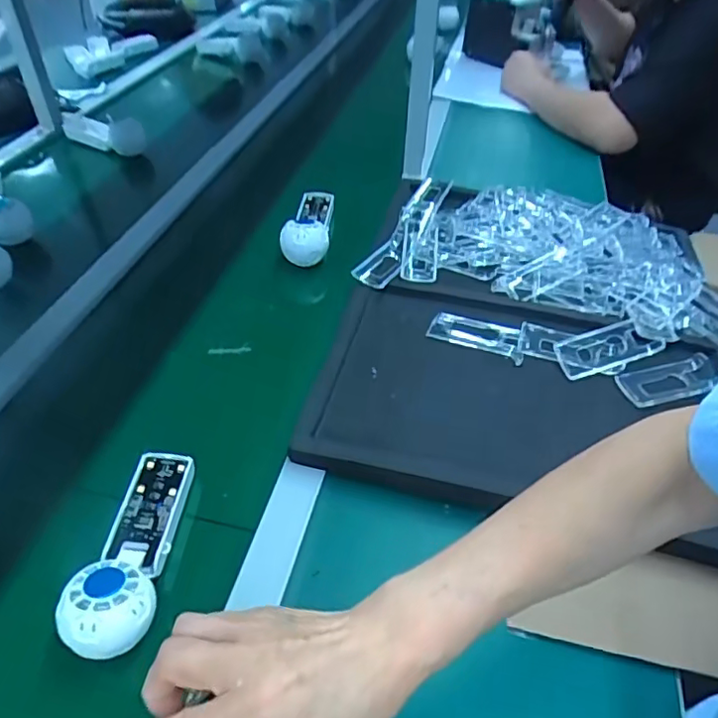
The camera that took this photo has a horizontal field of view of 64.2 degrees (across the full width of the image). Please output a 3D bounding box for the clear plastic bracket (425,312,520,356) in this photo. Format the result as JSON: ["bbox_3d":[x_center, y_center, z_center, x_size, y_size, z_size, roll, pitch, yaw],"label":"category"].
[{"bbox_3d":[0.129,-0.032,0.643,0.097,0.010,0.045,19,47,17],"label":"clear plastic bracket"}]

